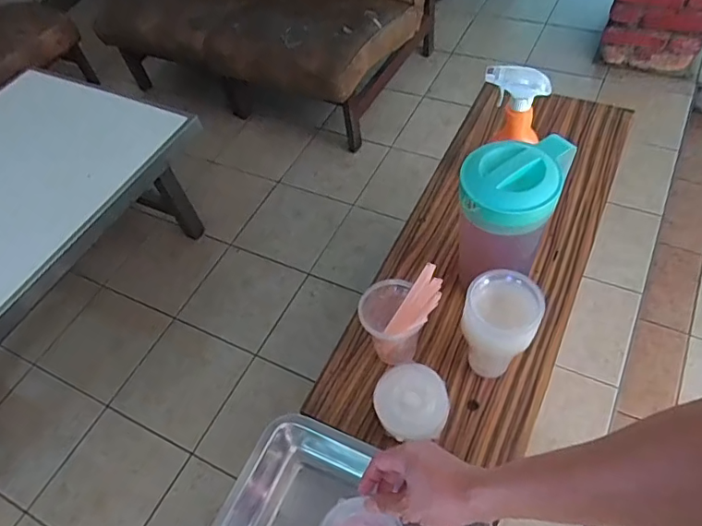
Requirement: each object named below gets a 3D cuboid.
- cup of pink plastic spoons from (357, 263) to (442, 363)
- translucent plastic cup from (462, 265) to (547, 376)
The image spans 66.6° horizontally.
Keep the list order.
[{"bbox_3d":[0.060,0.070,0.711,0.096,0.149,0.082,11,57,16],"label":"cup of pink plastic spoons"},{"bbox_3d":[0.186,0.081,0.684,0.087,0.135,0.083,17,58,20],"label":"translucent plastic cup"}]

